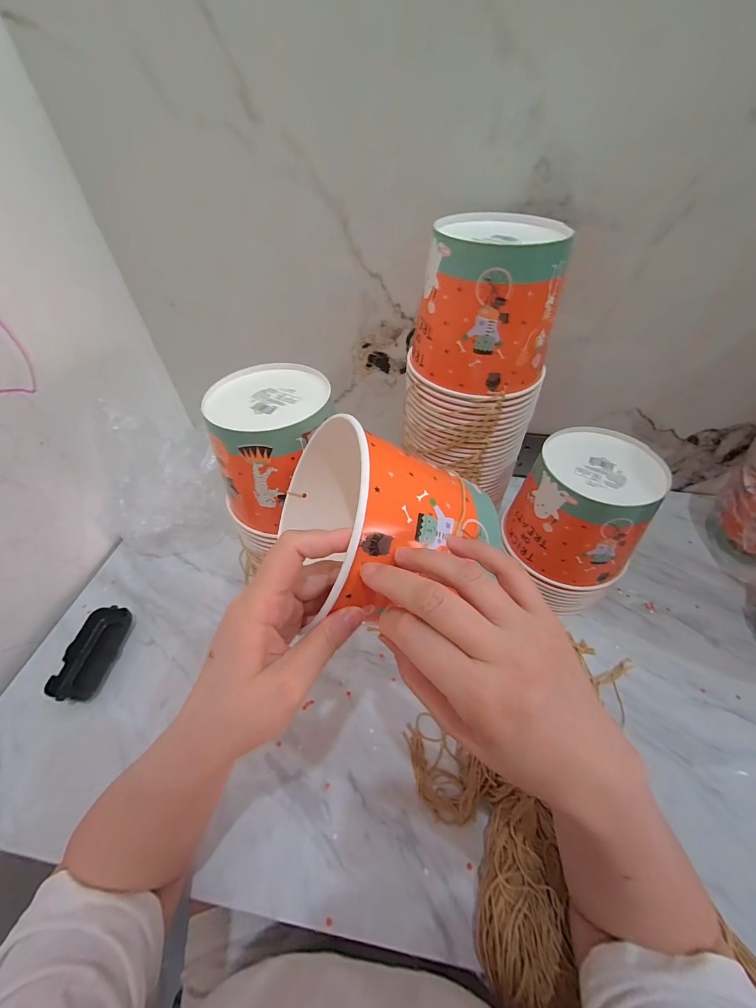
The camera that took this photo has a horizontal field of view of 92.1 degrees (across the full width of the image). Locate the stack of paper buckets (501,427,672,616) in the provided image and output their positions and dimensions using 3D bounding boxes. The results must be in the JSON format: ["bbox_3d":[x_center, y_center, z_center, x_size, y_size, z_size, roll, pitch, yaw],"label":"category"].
[{"bbox_3d":[0.248,0.031,0.467,0.146,0.201,0.129,36,58,28],"label":"stack of paper buckets"}]

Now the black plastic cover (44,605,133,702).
[{"bbox_3d":[-0.359,0.187,0.462,0.048,0.028,0.107,4,49,5],"label":"black plastic cover"}]

